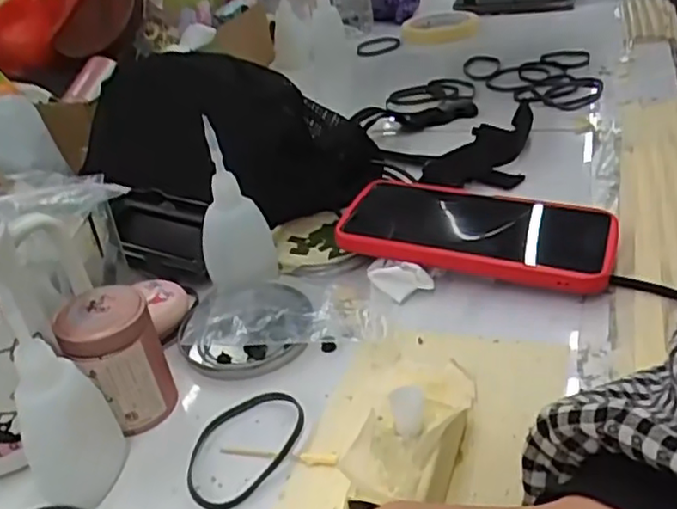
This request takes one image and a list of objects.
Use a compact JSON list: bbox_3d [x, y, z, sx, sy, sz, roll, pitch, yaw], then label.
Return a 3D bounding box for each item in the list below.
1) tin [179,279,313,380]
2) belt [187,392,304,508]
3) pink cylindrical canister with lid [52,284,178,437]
[{"bbox_3d":[-0.052,0.038,0.398,0.071,0.014,0.078,-7,32,4],"label":"tin"},{"bbox_3d":[-0.048,0.092,0.329,0.048,0.006,0.072,15,41,37],"label":"belt"},{"bbox_3d":[-0.113,0.053,0.346,0.043,0.065,0.043,-7,32,4],"label":"pink cylindrical canister with lid"}]

